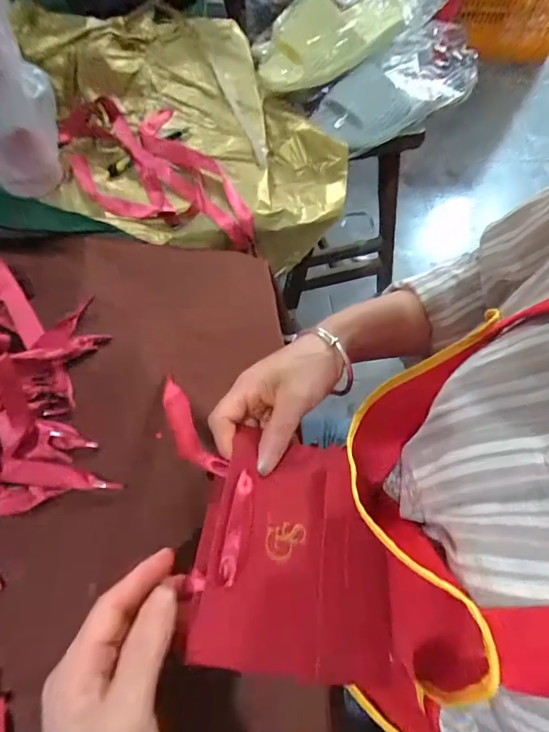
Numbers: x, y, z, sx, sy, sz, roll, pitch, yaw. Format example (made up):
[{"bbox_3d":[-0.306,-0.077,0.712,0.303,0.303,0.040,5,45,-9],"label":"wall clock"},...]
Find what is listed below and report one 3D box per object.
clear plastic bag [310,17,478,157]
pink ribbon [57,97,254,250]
[{"bbox_3d":[0.198,-0.440,0.648,0.323,0.074,0.108,-34,69,-19],"label":"clear plastic bag"},{"bbox_3d":[-0.153,-0.237,0.510,0.160,0.058,0.253,-30,67,-17],"label":"pink ribbon"}]

